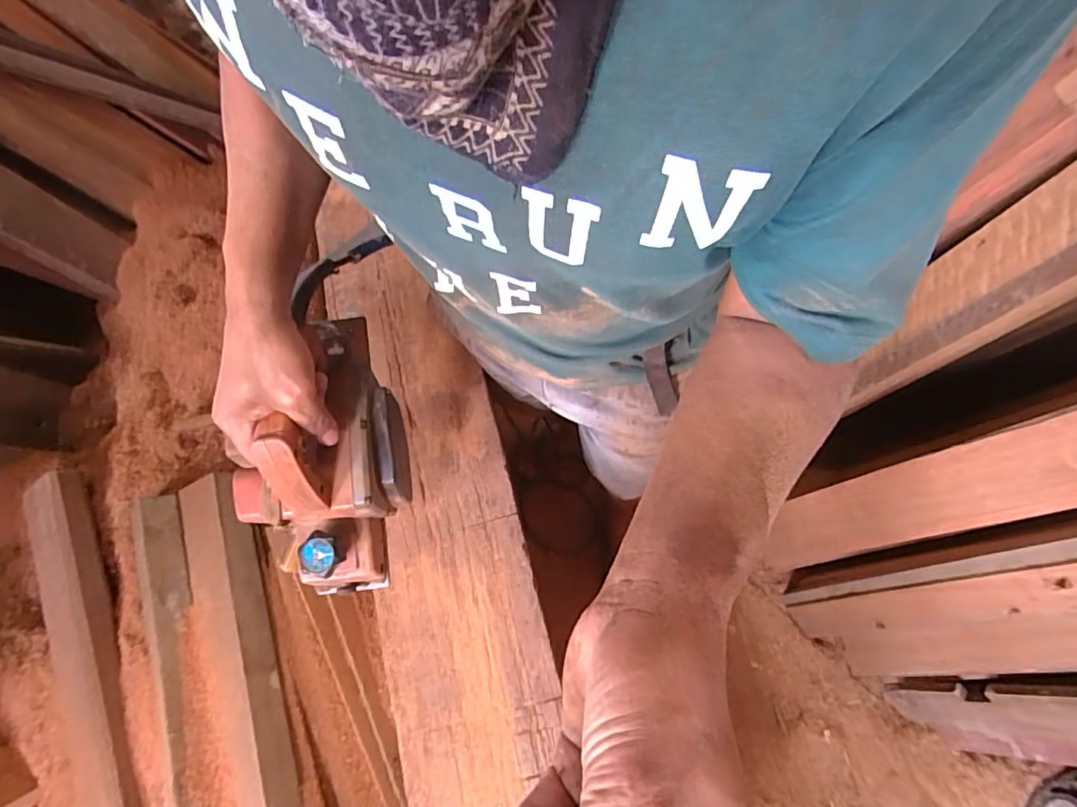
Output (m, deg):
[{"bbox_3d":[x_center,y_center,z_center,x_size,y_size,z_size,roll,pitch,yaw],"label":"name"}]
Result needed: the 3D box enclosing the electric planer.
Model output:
[{"bbox_3d":[-0.211,0.036,0.515,0.138,0.159,0.267,-8,72,-1],"label":"electric planer"}]

